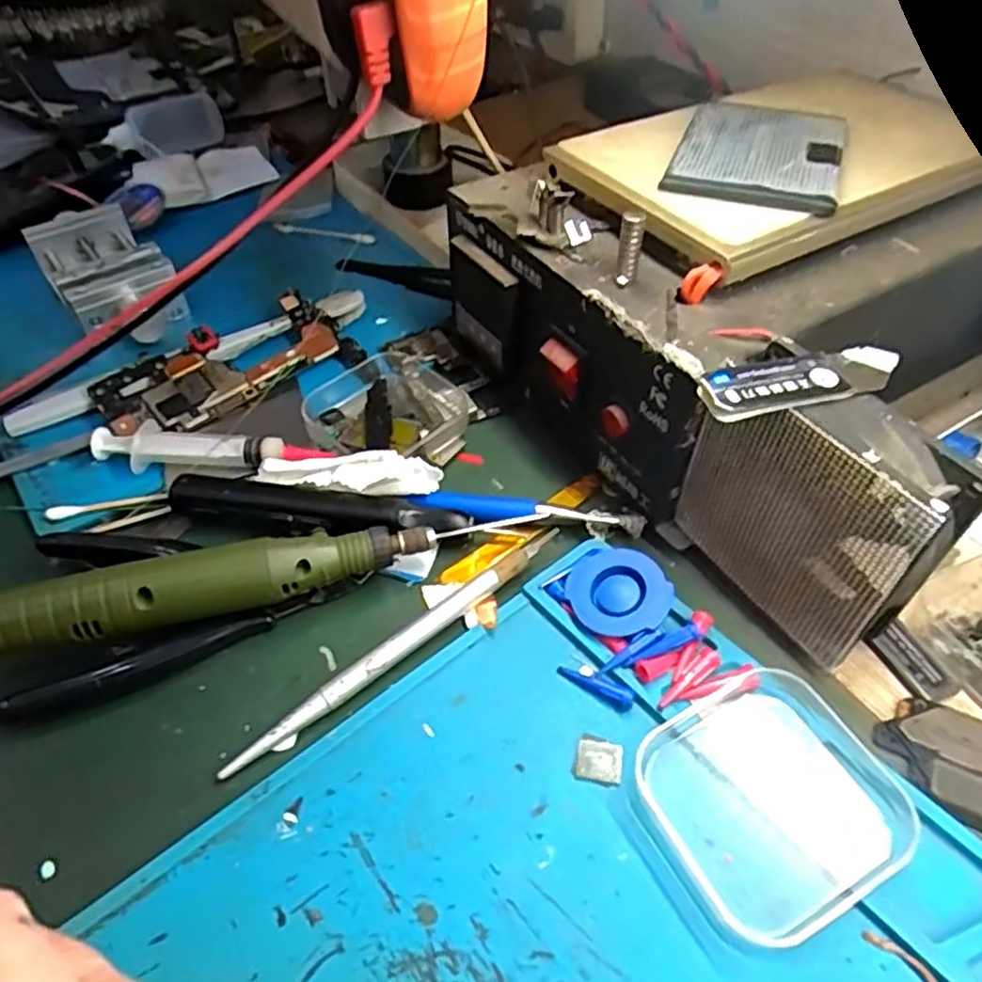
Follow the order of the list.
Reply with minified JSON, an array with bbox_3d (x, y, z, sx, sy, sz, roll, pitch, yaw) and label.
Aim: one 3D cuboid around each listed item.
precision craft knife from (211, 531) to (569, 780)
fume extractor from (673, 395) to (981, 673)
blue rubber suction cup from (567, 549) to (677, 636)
[{"bbox_3d":[-0.030,0.054,0.257,0.145,0.009,0.008,-32,53,-24],"label":"precision craft knife"},{"bbox_3d":[0.106,0.007,0.239,0.028,0.084,0.080,-27,51,-20],"label":"fume extractor"},{"bbox_3d":[0.047,0.038,0.261,0.034,0.009,0.034,-10,54,14],"label":"blue rubber suction cup"}]

